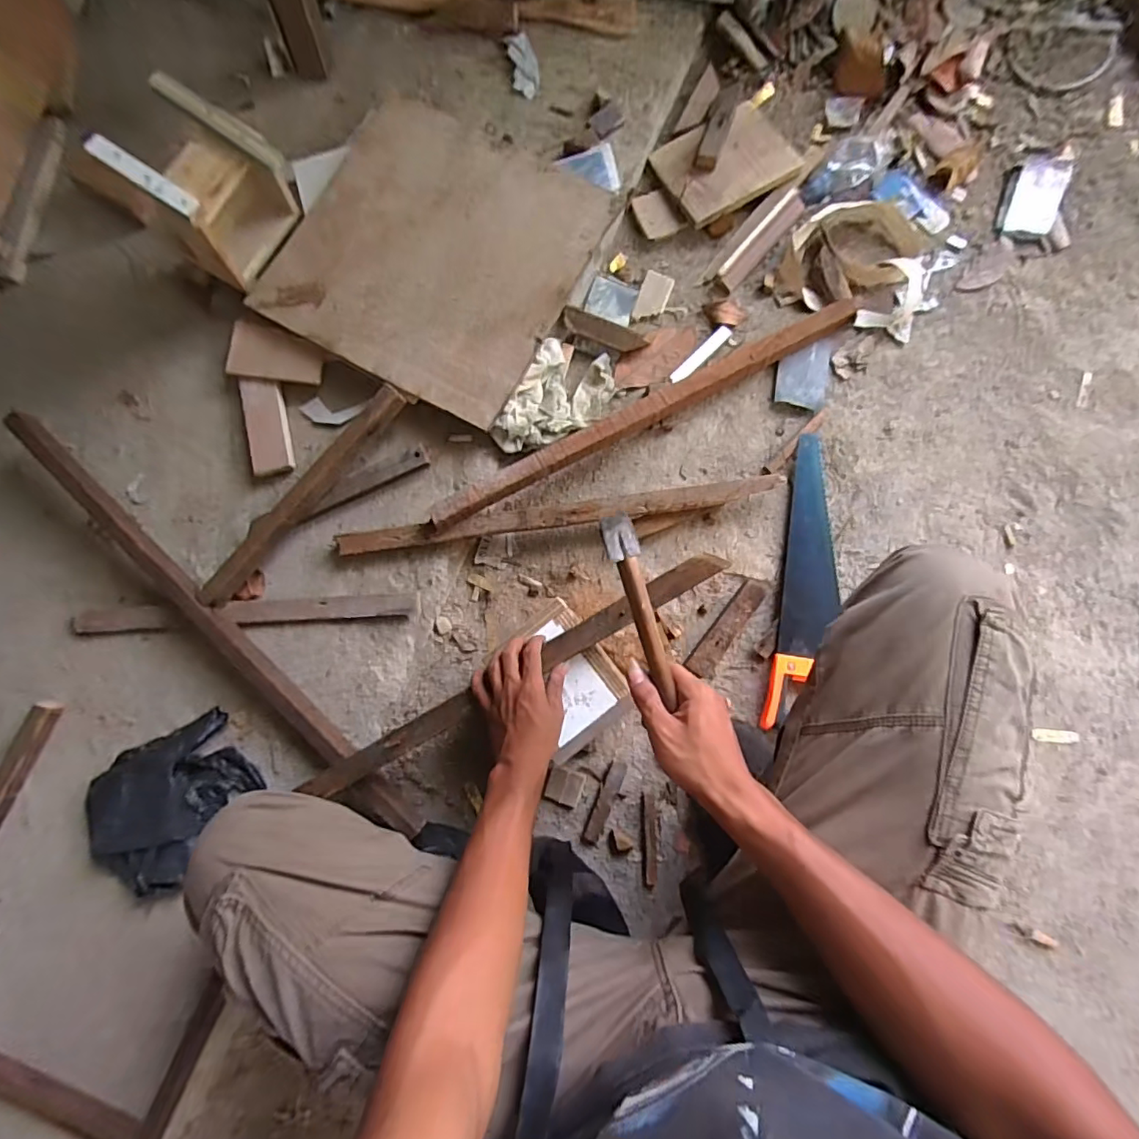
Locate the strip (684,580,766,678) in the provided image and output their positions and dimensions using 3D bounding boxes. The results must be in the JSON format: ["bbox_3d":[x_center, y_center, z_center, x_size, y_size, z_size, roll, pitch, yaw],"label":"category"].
[{"bbox_3d":[0.214,0.079,0.730,0.034,0.018,0.145,37,87,4],"label":"strip"}]

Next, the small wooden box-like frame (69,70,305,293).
[{"bbox_3d":[-0.443,-0.471,0.684,0.133,0.171,0.155,38,87,4],"label":"small wooden box-like frame"}]

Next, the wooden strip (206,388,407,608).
[{"bbox_3d":[-0.340,-0.094,0.694,0.032,0.042,0.358,42,88,5],"label":"wooden strip"}]

